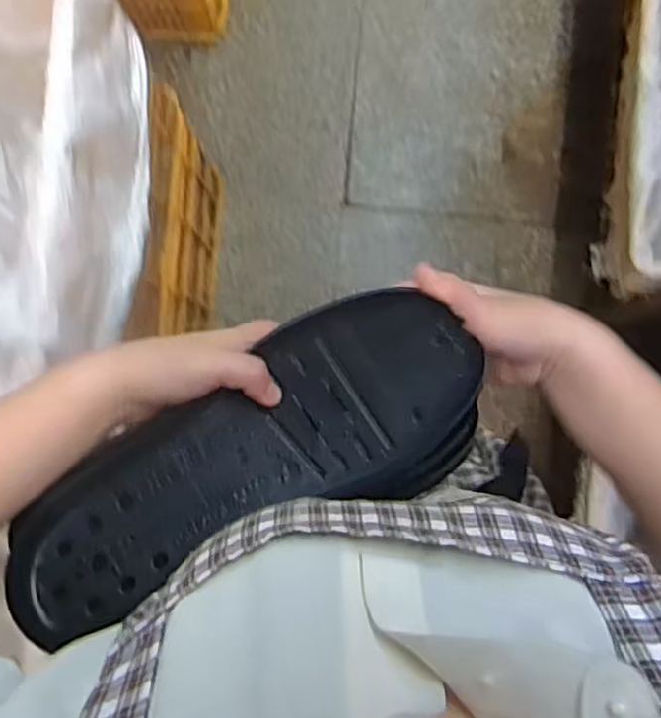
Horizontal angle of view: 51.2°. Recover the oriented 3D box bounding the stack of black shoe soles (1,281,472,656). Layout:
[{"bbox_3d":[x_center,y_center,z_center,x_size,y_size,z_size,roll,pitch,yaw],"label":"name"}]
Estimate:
[{"bbox_3d":[-0.054,0.064,0.415,0.298,0.035,0.116,-28,88,2],"label":"stack of black shoe soles"}]

